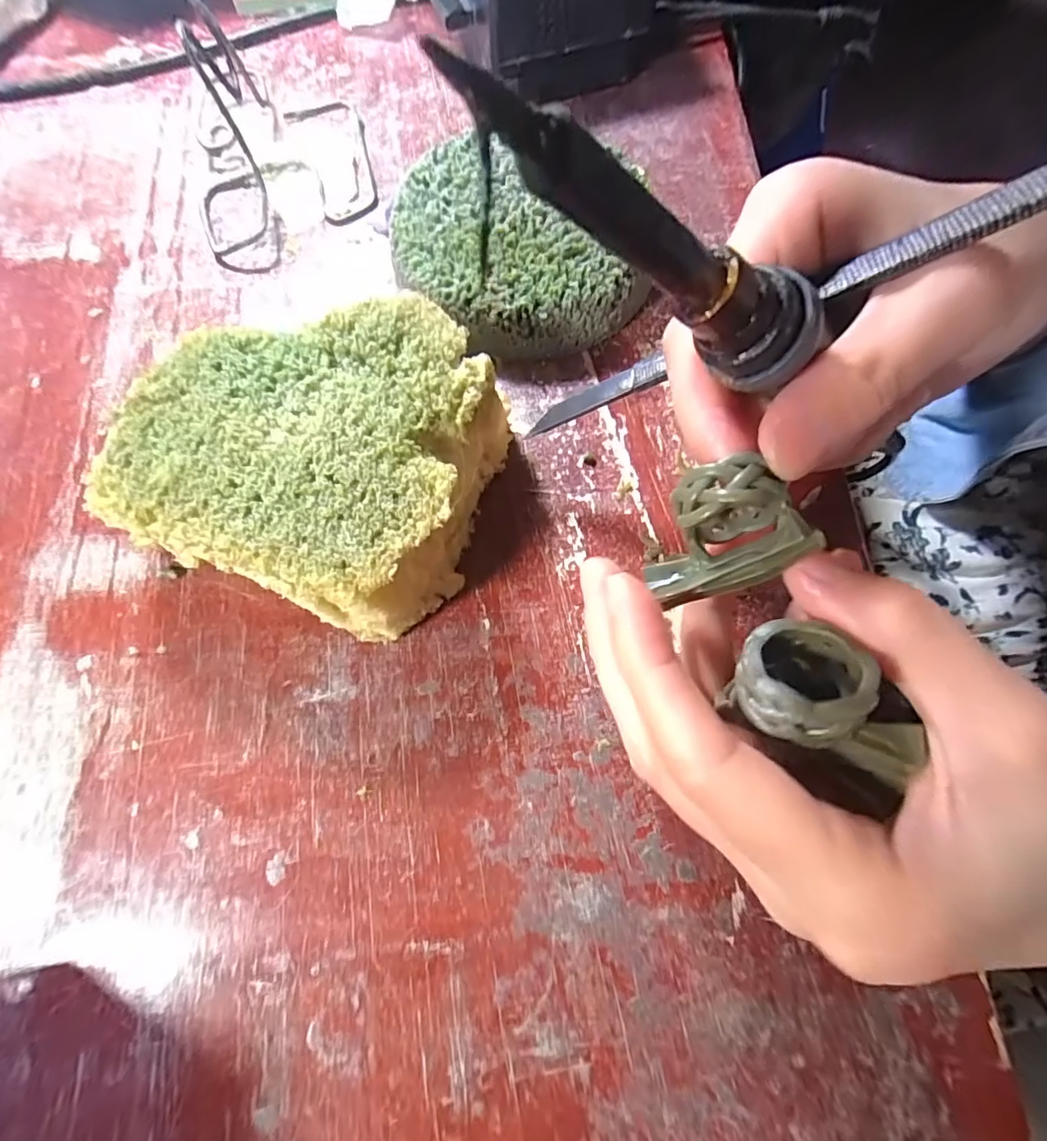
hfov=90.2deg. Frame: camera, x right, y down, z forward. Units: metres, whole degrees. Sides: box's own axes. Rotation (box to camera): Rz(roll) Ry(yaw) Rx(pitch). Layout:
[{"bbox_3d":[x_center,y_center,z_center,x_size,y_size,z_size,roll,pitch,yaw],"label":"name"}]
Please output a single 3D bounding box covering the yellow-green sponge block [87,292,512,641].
[{"bbox_3d":[-0.062,-0.035,0.167,0.107,0.043,0.098,21,73,7],"label":"yellow-green sponge block"}]

